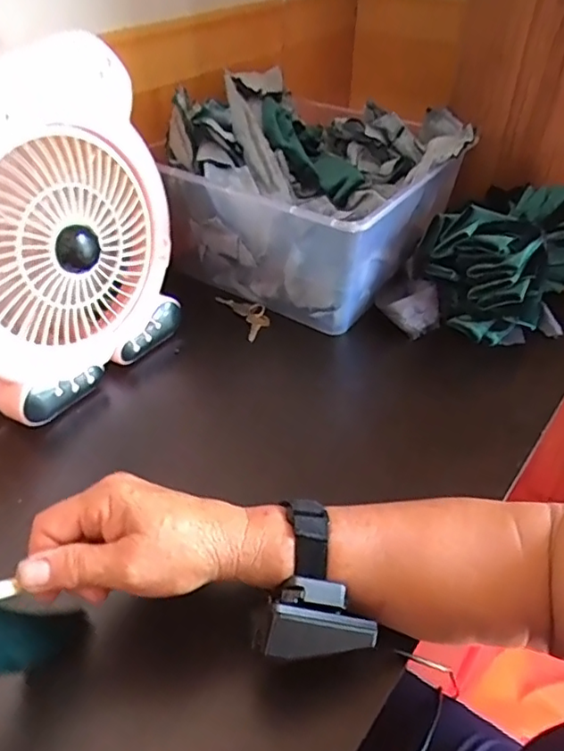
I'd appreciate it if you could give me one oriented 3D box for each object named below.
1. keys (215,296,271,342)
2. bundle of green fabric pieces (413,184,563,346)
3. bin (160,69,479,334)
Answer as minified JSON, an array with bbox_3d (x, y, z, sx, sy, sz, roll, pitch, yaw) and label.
[{"bbox_3d":[-0.038,-0.070,0.646,0.038,0.008,0.089,-18,44,-22],"label":"keys"},{"bbox_3d":[0.255,-0.128,0.635,0.190,0.115,0.144,-29,49,-31],"label":"bundle of green fabric pieces"},{"bbox_3d":[0.041,-0.204,0.667,0.259,0.194,0.271,24,45,24],"label":"bin"}]

